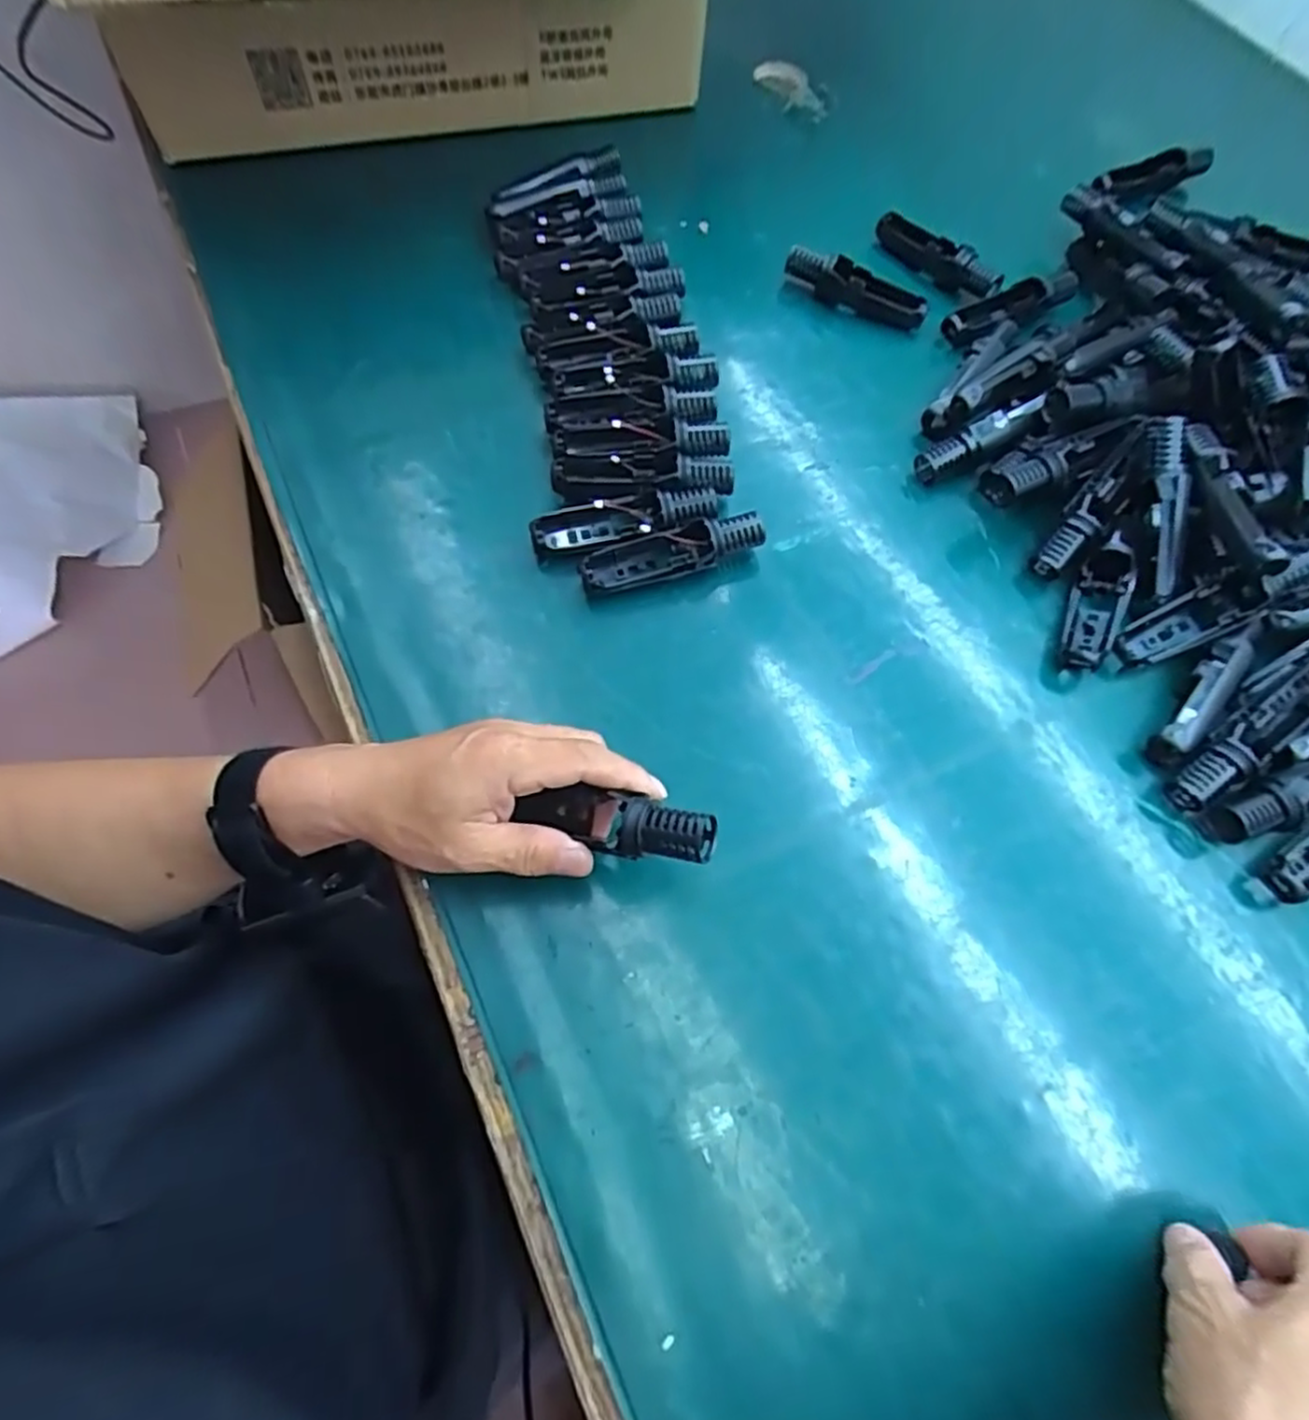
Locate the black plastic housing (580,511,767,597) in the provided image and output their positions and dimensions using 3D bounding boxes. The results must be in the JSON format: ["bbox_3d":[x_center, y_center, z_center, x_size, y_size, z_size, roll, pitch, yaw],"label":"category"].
[{"bbox_3d":[0.011,-0.101,0.463,0.119,0.033,0.026,-15,67,-9],"label":"black plastic housing"}]

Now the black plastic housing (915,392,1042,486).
[{"bbox_3d":[0.233,-0.194,0.509,0.094,0.028,0.020,-29,69,2],"label":"black plastic housing"}]

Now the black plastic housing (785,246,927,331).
[{"bbox_3d":[0.164,-0.343,0.582,0.119,0.035,0.022,23,66,8],"label":"black plastic housing"}]

